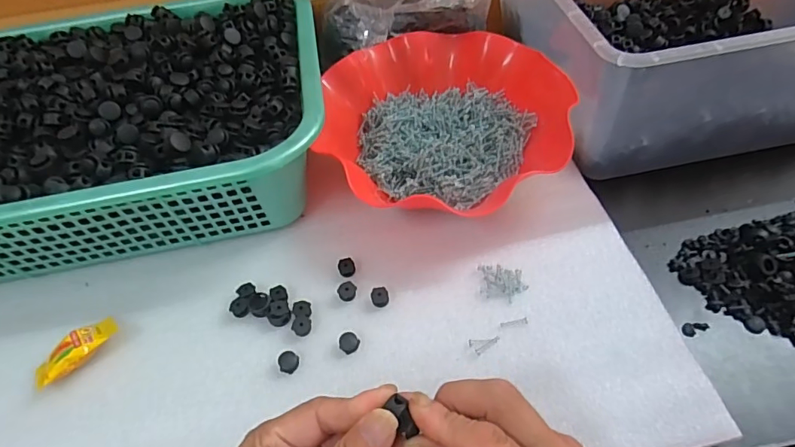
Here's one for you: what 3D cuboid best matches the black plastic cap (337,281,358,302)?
[{"bbox_3d":[-0.038,0.052,0.370,0.014,0.009,0.012,-18,52,-9],"label":"black plastic cap"}]

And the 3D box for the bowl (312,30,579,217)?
[{"bbox_3d":[0.044,-0.093,0.443,0.201,0.061,0.210,-3,51,3],"label":"bowl"}]

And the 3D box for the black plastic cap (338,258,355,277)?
[{"bbox_3d":[-0.040,0.034,0.383,0.013,0.008,0.013,-3,51,3],"label":"black plastic cap"}]

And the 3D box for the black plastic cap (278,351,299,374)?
[{"bbox_3d":[-0.076,0.097,0.338,0.013,0.008,0.013,-3,51,3],"label":"black plastic cap"}]

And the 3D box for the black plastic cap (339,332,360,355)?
[{"bbox_3d":[-0.034,0.085,0.344,0.013,0.008,0.013,-3,51,3],"label":"black plastic cap"}]

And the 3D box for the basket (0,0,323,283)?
[{"bbox_3d":[-0.260,-0.092,0.441,0.386,0.084,0.286,-12,51,-4],"label":"basket"}]

